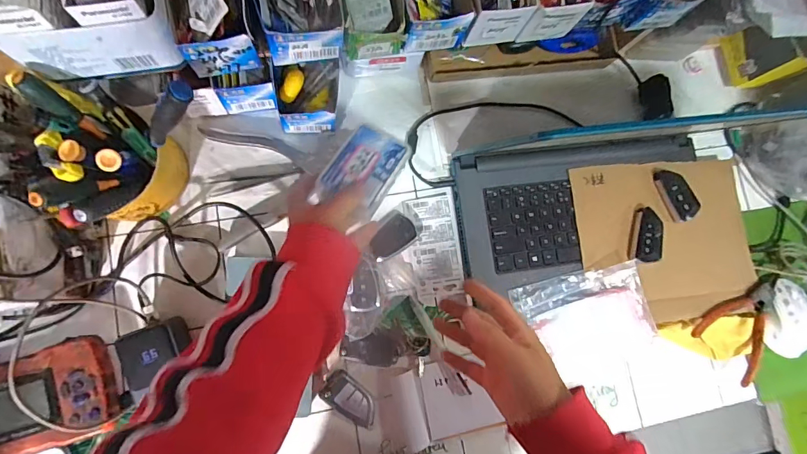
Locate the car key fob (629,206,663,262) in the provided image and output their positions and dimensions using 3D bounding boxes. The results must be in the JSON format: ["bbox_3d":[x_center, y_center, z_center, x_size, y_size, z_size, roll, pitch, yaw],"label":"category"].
[{"bbox_3d":[0.310,0.010,0.535,0.032,0.023,0.069,14,82,-6],"label":"car key fob"}]

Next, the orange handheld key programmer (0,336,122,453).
[{"bbox_3d":[-0.379,0.177,0.412,0.174,0.029,0.096,-16,86,-9],"label":"orange handheld key programmer"}]

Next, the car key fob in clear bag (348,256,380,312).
[{"bbox_3d":[-0.046,0.068,0.495,0.035,0.012,0.060,-4,84,-8],"label":"car key fob in clear bag"}]

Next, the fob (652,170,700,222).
[{"bbox_3d":[0.353,-0.042,0.548,0.040,0.020,0.071,-28,88,-10],"label":"fob"}]

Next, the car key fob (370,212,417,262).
[{"bbox_3d":[-0.015,0.011,0.510,0.060,0.012,0.039,-33,89,-10],"label":"car key fob"}]

